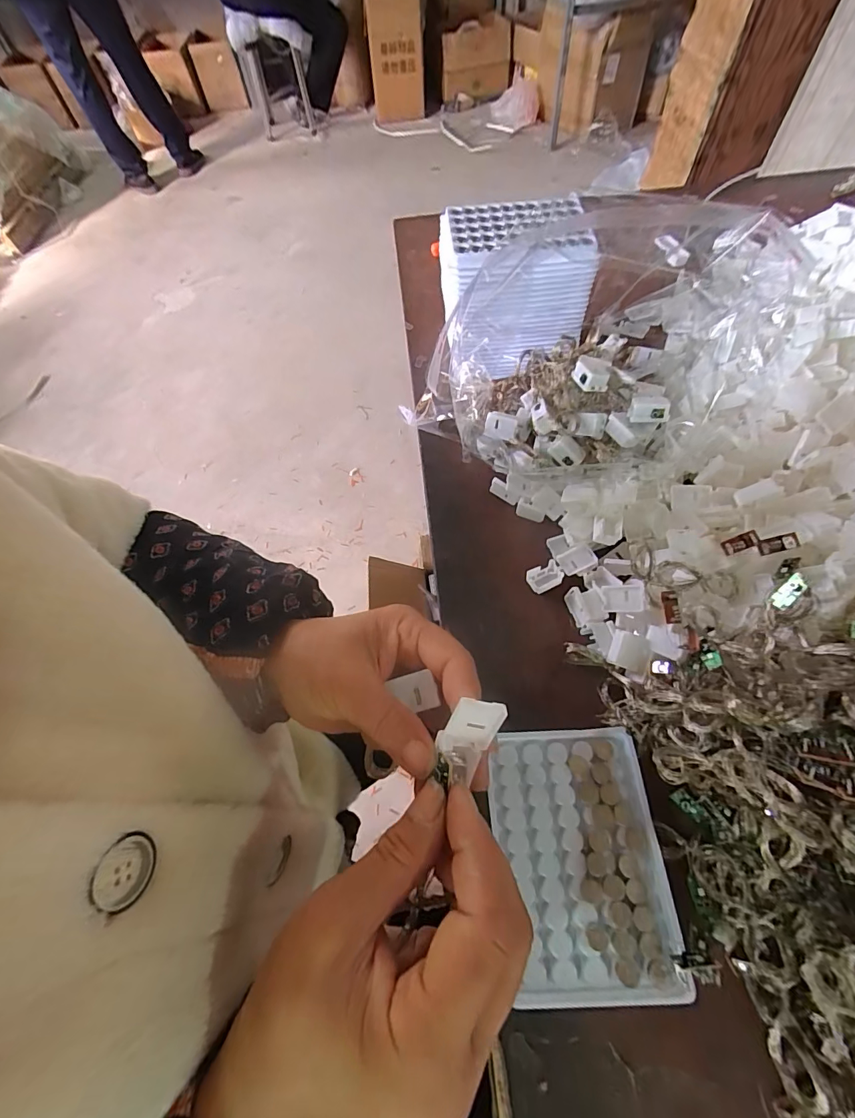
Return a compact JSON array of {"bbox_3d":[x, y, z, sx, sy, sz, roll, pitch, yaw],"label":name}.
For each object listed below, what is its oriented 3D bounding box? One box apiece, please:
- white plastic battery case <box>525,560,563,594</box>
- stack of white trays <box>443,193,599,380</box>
[{"bbox_3d":[0.094,0.015,0.352,0.025,0.011,0.021,-19,61,-7],"label":"white plastic battery case"},{"bbox_3d":[0.077,-0.258,0.422,0.133,0.111,0.104,-10,60,-2],"label":"stack of white trays"}]

